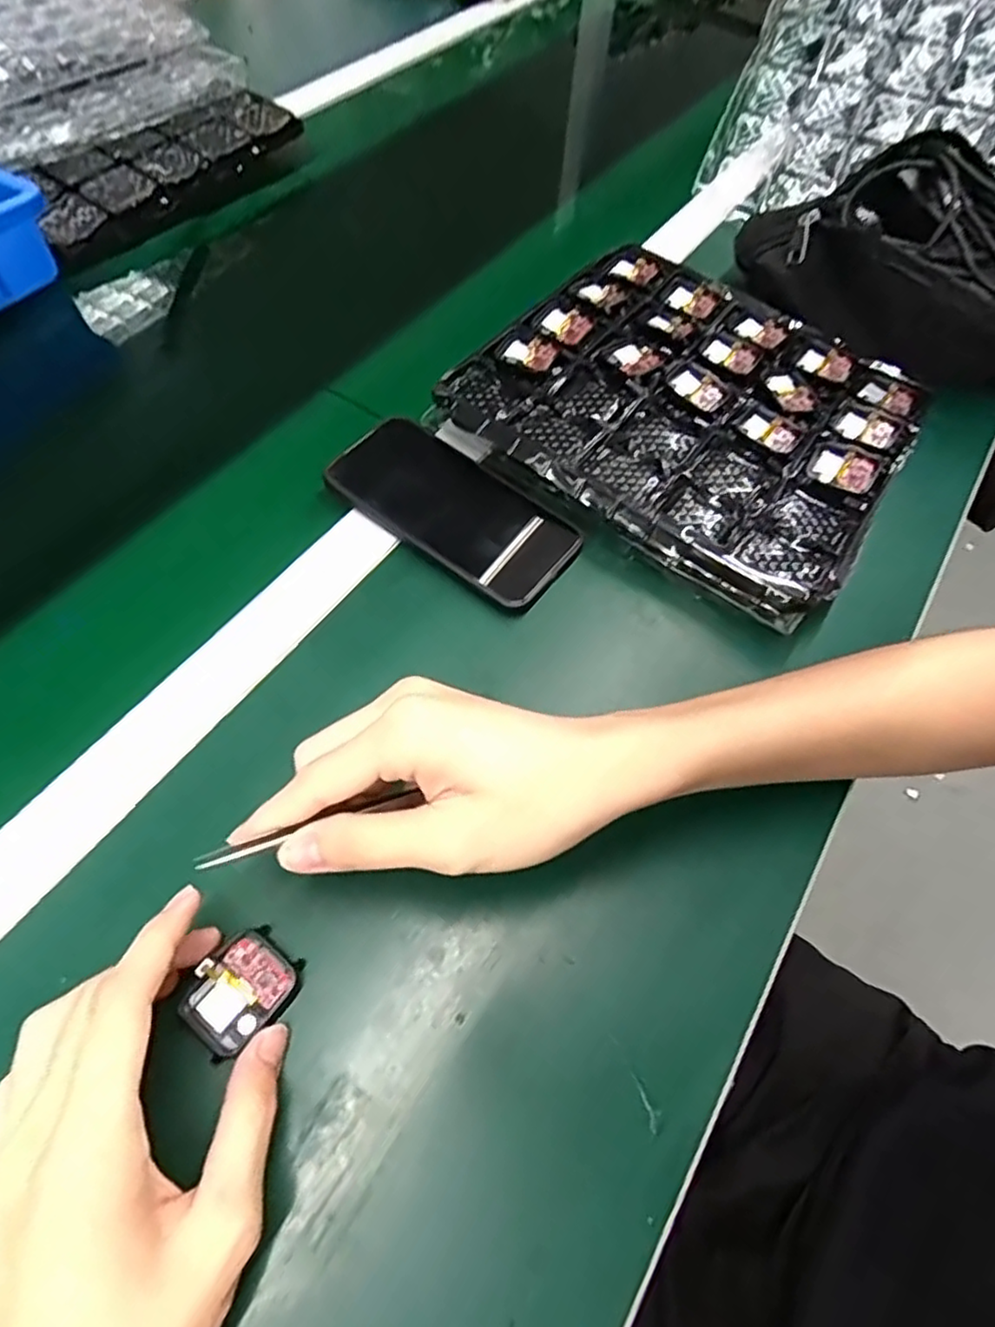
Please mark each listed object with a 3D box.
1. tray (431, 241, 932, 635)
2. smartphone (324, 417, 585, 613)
[{"bbox_3d":[0.137,-0.180,0.474,0.287,0.035,0.263,34,63,15],"label":"tray"},{"bbox_3d":[-0.027,-0.100,0.427,0.160,0.010,0.079,36,61,13],"label":"smartphone"}]

